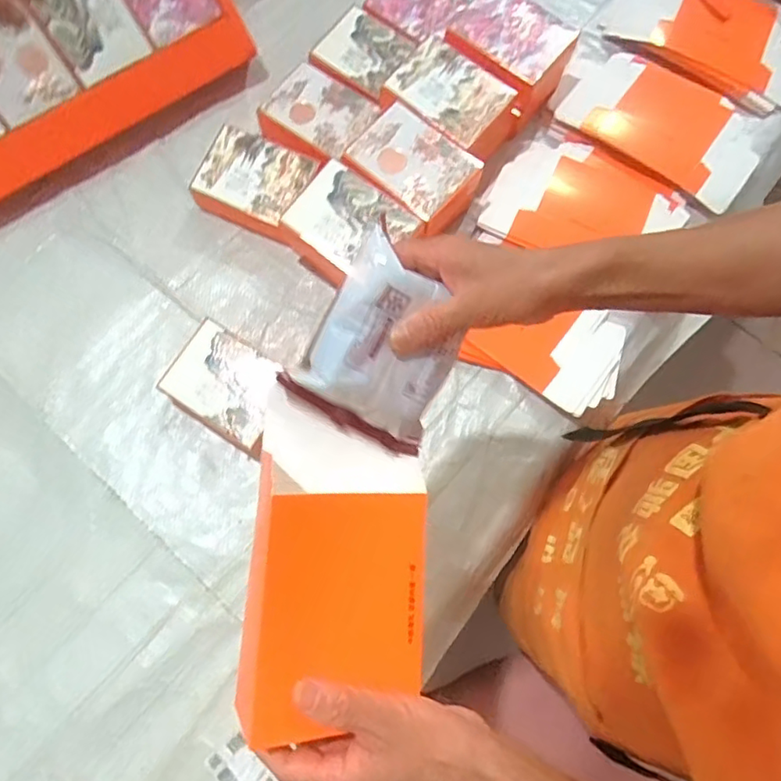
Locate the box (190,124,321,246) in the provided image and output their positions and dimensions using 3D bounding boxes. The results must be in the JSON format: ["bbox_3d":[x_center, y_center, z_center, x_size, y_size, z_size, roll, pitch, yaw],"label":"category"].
[{"bbox_3d":[-0.166,-0.254,0.721,0.128,0.055,0.100,22,76,4],"label":"box"}]

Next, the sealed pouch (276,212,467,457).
[{"bbox_3d":[0.002,-0.021,0.356,0.100,0.021,0.110,31,101,-23],"label":"sealed pouch"}]

